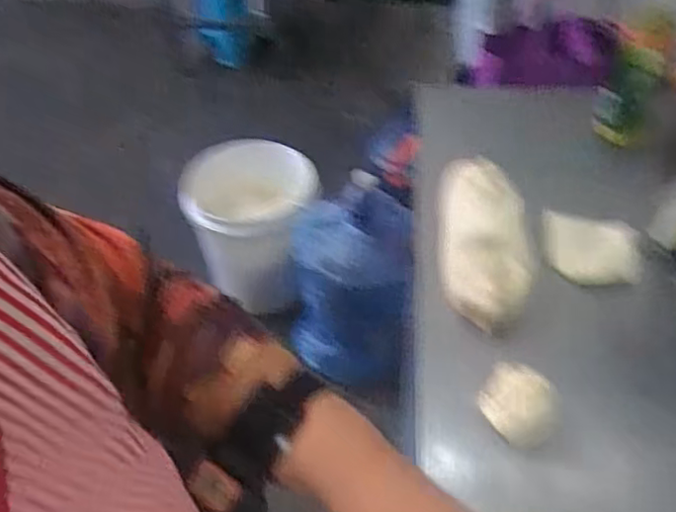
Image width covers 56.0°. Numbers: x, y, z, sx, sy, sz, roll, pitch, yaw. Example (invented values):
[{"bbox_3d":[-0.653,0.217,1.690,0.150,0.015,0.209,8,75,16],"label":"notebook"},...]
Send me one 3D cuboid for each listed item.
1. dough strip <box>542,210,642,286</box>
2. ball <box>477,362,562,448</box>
[{"bbox_3d":[0.297,-0.008,0.749,0.107,0.016,0.088,2,64,12],"label":"dough strip"},{"bbox_3d":[0.171,0.140,0.596,0.070,0.051,0.049,35,58,29],"label":"ball"}]

